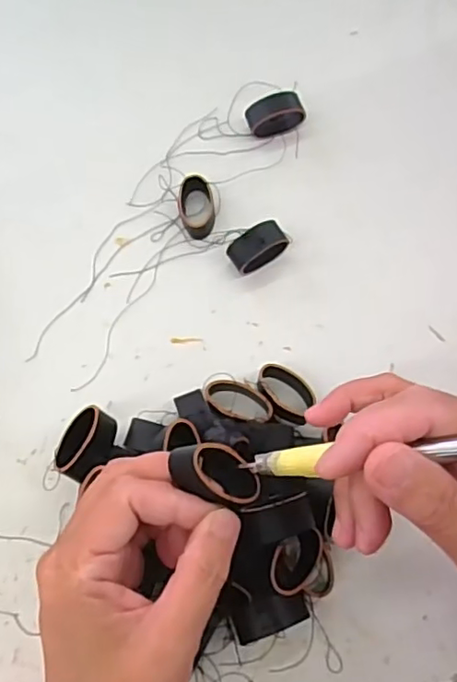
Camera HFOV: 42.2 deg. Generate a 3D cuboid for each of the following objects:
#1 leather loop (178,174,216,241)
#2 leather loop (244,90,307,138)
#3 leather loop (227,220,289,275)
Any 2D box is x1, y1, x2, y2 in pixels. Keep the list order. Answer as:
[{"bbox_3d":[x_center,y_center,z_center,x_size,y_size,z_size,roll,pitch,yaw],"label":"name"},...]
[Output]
[{"bbox_3d":[-0.021,-0.090,0.397,0.024,0.013,0.040,-6,71,-1],"label":"leather loop"},{"bbox_3d":[0.033,-0.159,0.417,0.039,0.011,0.027,-18,72,-4],"label":"leather loop"},{"bbox_3d":[0.019,-0.059,0.379,0.037,0.020,0.021,-29,73,-8],"label":"leather loop"}]

